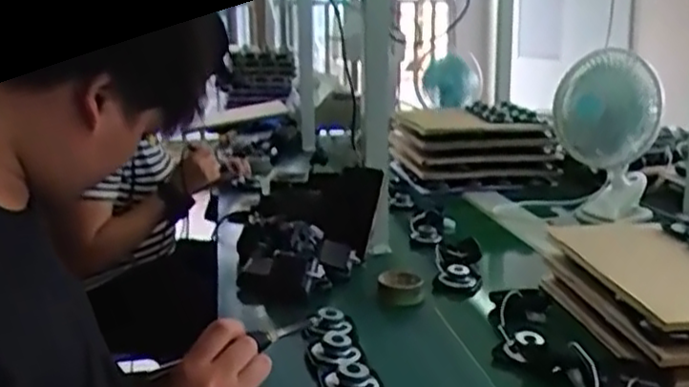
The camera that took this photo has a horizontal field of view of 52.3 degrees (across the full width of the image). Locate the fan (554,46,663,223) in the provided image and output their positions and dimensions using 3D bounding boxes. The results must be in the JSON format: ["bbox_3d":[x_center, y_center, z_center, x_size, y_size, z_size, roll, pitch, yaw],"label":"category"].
[{"bbox_3d":[0.484,-0.108,1.311,0.168,0.308,0.168,4,13,16],"label":"fan"}]

